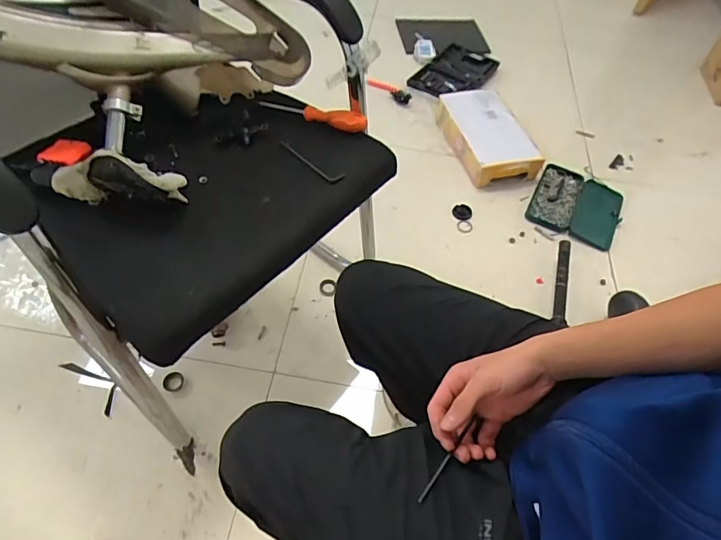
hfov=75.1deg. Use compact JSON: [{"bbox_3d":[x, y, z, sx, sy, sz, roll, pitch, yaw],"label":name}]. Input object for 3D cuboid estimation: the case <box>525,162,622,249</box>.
[{"bbox_3d":[0.629,-0.194,1.357,0.248,0.032,0.283,29,56,14],"label":"case"}]

